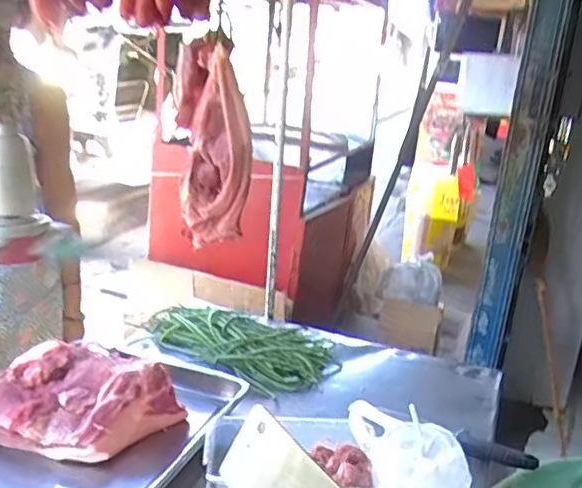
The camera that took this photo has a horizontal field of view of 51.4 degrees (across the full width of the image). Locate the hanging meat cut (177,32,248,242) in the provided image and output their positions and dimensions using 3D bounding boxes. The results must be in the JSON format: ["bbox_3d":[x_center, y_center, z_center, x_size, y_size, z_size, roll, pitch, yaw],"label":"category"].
[{"bbox_3d":[-0.133,-0.163,1.012,0.117,0.336,0.125,3,18,-10],"label":"hanging meat cut"}]

